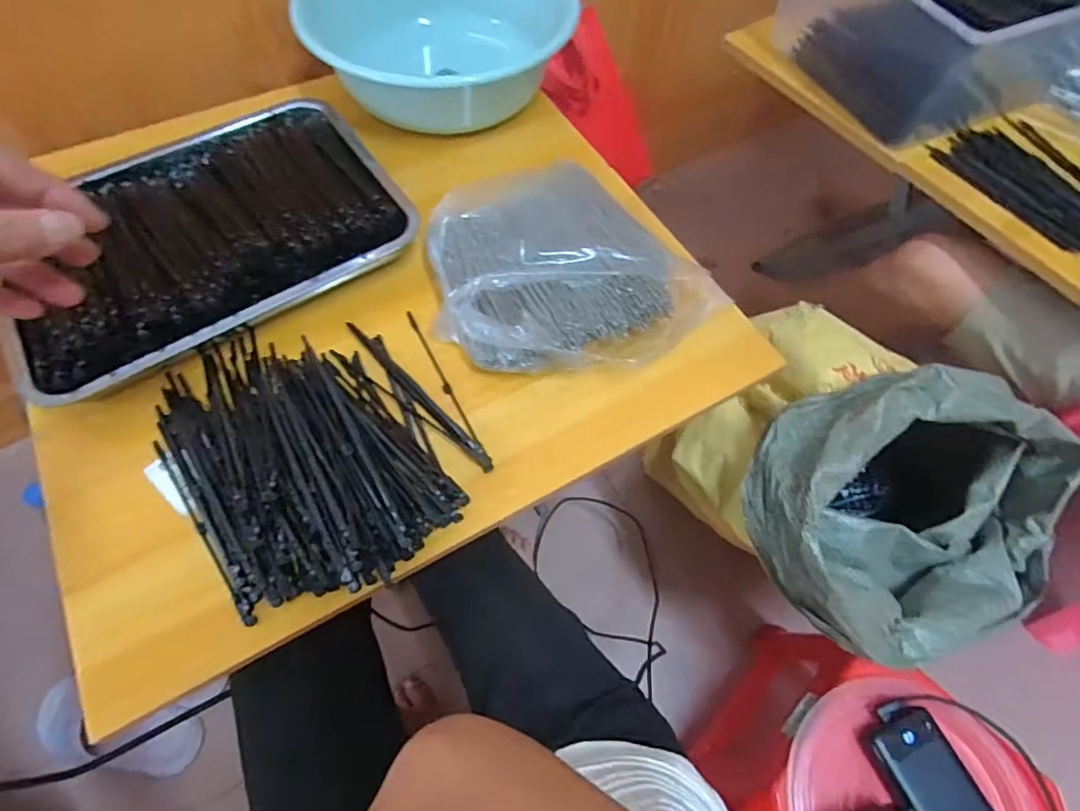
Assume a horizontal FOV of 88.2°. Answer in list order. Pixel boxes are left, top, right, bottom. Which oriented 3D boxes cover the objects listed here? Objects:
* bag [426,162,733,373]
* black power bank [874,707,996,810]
[{"bbox_3d":[0.029,-0.136,0.525,0.262,0.063,0.227,0,63,-3],"label":"bag"},{"bbox_3d":[0.396,0.387,0.540,0.077,0.032,0.155,-17,65,-11],"label":"black power bank"}]

